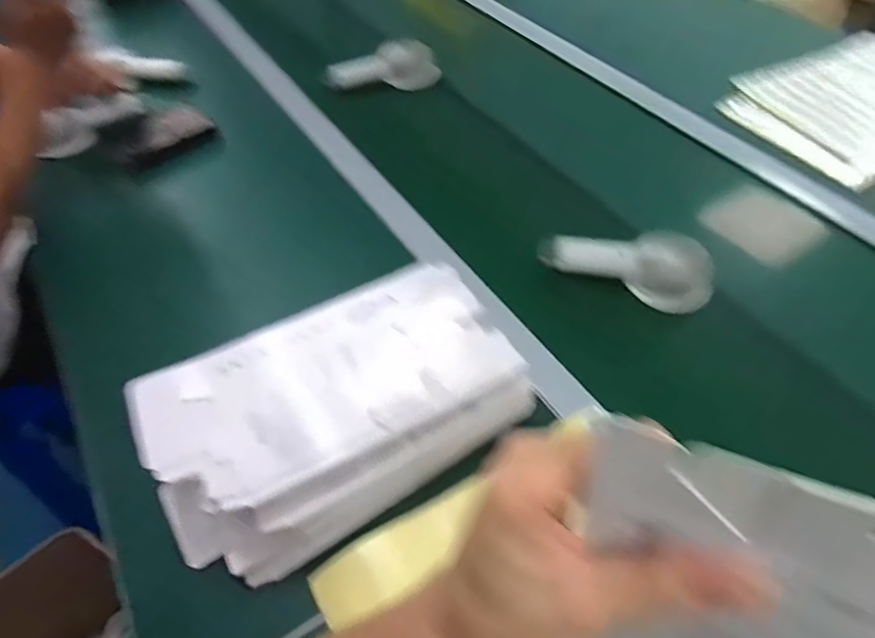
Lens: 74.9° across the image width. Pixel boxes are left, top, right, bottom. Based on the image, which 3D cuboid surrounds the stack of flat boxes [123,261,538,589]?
[{"bbox_3d":[-0.094,0.082,0.518,0.322,0.090,0.166,-25,54,-15],"label":"stack of flat boxes"}]

